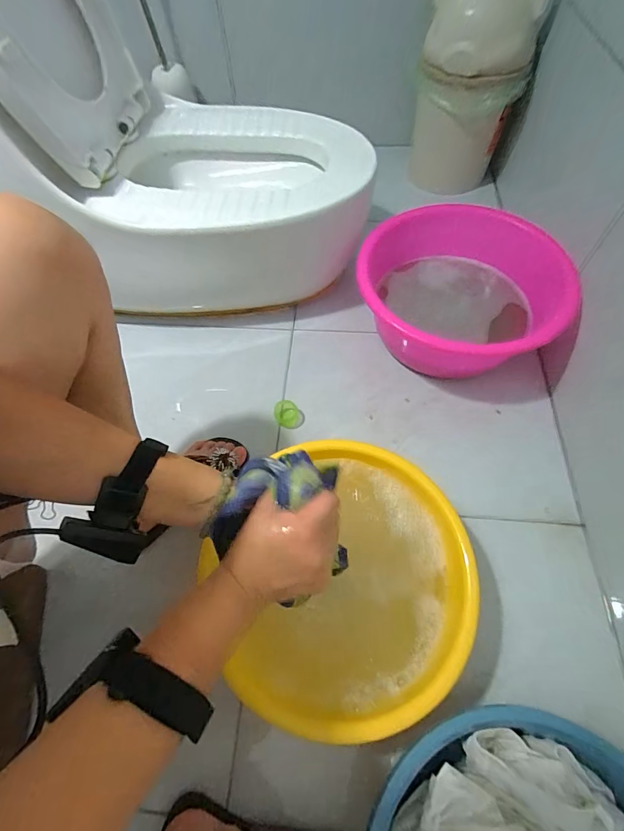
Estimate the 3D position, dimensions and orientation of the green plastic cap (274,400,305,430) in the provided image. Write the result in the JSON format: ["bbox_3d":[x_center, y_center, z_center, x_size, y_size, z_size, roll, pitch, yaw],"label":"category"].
[{"bbox_3d":[-0.046,0.002,0.744,0.058,0.038,0.048,3,60,5],"label":"green plastic cap"}]

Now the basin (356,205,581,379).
[{"bbox_3d":[0.274,-0.229,0.743,0.329,0.150,0.352,6,60,6],"label":"basin"}]

